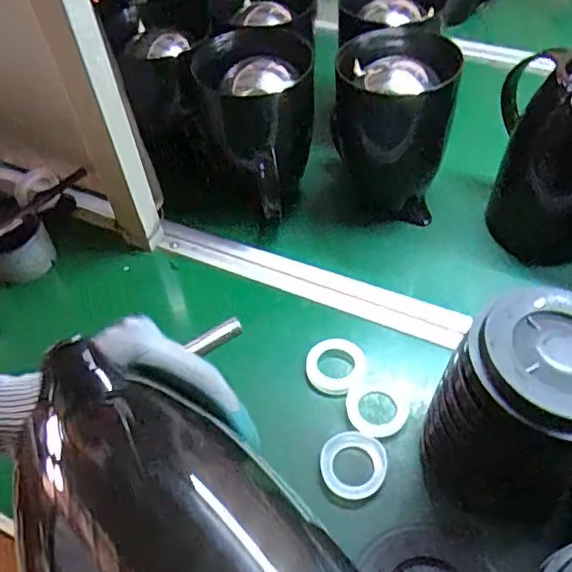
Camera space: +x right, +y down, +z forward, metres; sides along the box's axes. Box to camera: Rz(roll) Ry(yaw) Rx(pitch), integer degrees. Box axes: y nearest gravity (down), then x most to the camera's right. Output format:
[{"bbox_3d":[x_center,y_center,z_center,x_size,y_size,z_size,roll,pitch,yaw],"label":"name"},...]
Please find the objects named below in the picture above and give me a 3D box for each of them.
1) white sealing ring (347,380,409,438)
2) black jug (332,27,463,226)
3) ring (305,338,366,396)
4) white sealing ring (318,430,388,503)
[{"bbox_3d":[0.088,0.116,0.551,0.058,0.006,0.054,-2,49,2],"label":"white sealing ring"},{"bbox_3d":[0.120,-0.178,0.681,0.124,0.192,0.127,1,50,4],"label":"black jug"},{"bbox_3d":[0.049,0.079,0.580,0.054,0.010,0.060,17,52,17],"label":"ring"},{"bbox_3d":[0.061,0.158,0.517,0.055,0.008,0.061,29,57,26],"label":"white sealing ring"}]

